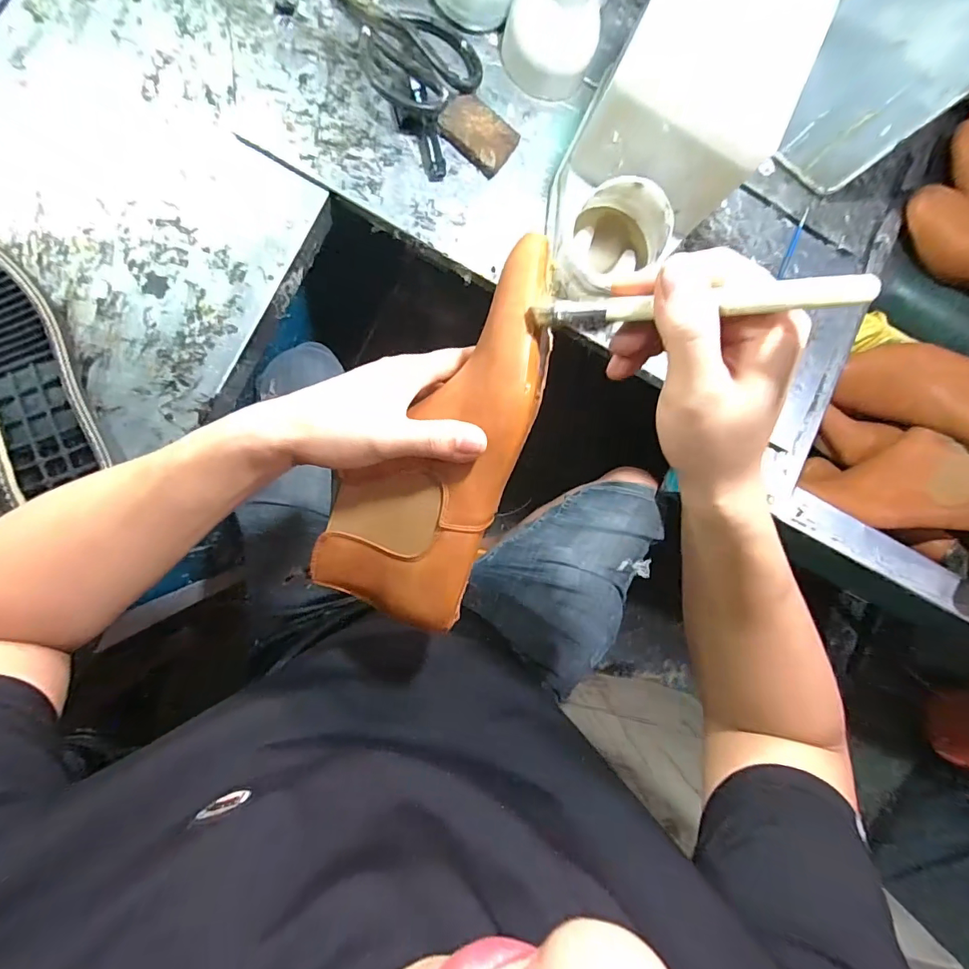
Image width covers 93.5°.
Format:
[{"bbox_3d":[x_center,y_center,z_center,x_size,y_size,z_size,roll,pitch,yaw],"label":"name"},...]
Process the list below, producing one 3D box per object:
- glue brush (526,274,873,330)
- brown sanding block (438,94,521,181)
[{"bbox_3d":[0.092,-0.087,0.223,0.153,0.009,0.017,5,88,28],"label":"glue brush"},{"bbox_3d":[-0.007,-0.340,0.443,0.069,0.015,0.049,37,83,-8],"label":"brown sanding block"}]

